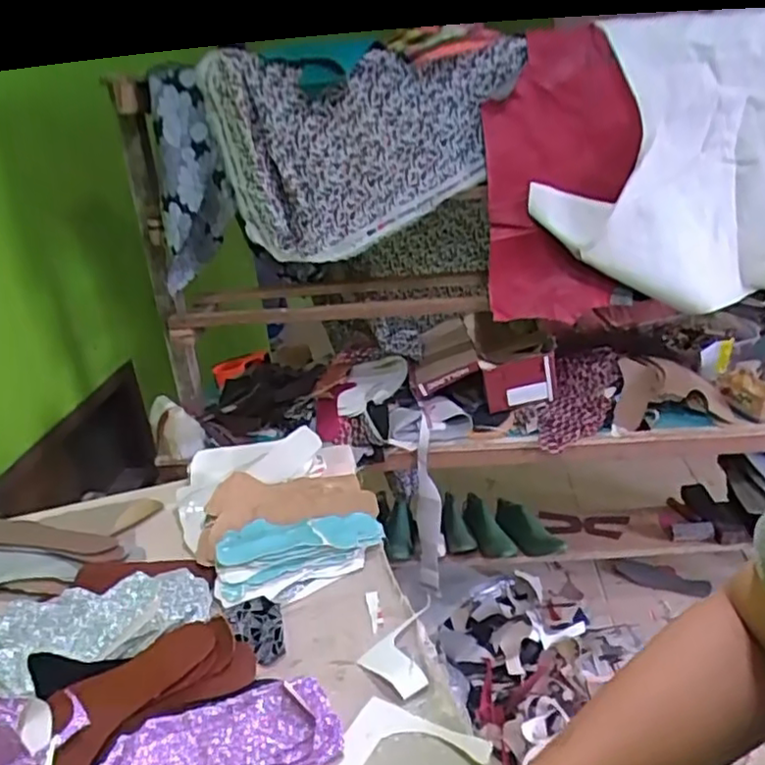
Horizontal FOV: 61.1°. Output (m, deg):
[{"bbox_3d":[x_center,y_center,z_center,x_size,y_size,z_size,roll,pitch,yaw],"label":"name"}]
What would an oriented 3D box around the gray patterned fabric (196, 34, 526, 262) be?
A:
[{"bbox_3d":[-0.021,-0.426,1.181,0.529,0.328,0.144,-9,24,-6],"label":"gray patterned fabric"}]

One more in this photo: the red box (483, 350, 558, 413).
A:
[{"bbox_3d":[0.281,-0.002,1.307,0.149,0.099,0.042,-15,24,3],"label":"red box"}]

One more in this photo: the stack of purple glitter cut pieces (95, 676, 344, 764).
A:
[{"bbox_3d":[-0.144,0.314,0.549,0.209,0.040,0.103,-17,26,-22],"label":"stack of purple glitter cut pieces"}]

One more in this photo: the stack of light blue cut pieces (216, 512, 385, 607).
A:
[{"bbox_3d":[-0.099,0.200,0.792,0.204,0.045,0.116,-11,24,-11],"label":"stack of light blue cut pieces"}]

